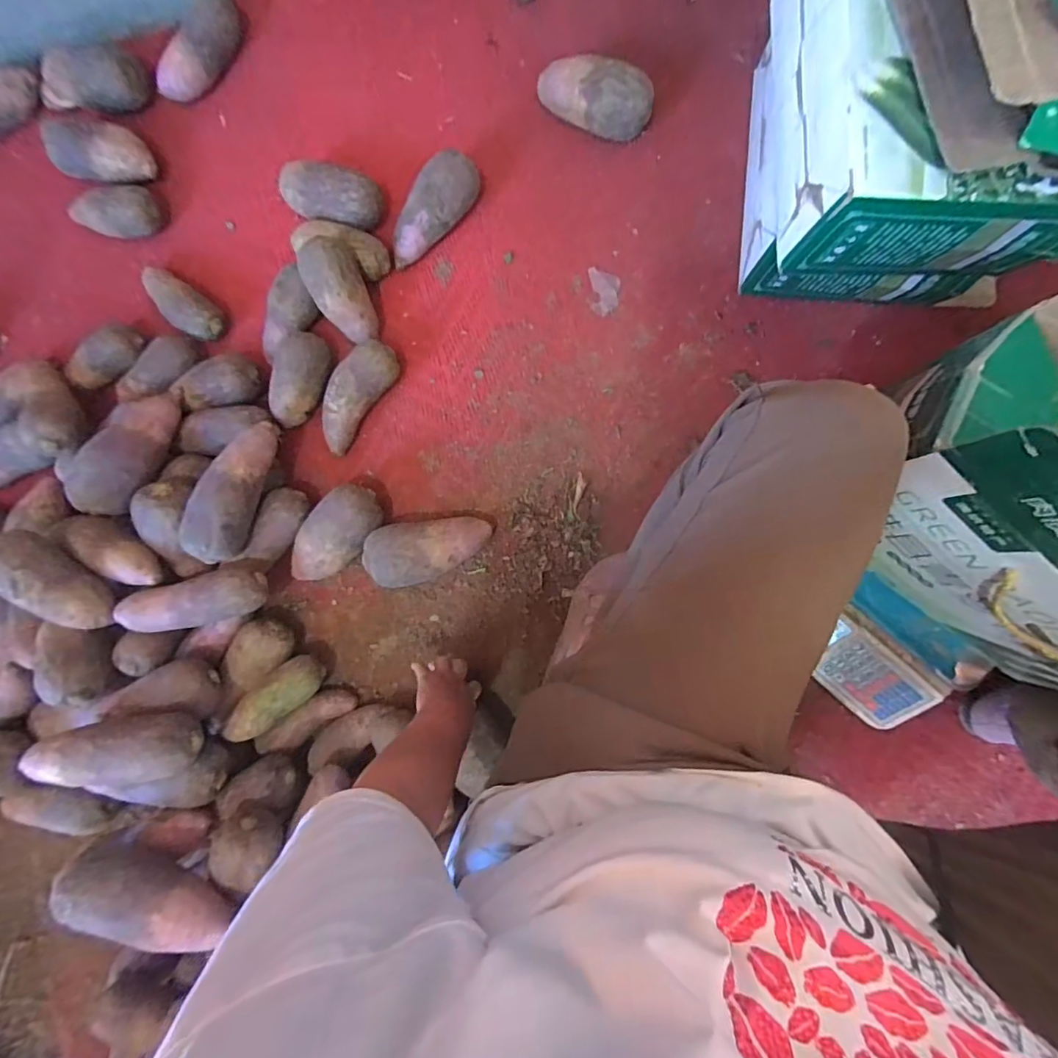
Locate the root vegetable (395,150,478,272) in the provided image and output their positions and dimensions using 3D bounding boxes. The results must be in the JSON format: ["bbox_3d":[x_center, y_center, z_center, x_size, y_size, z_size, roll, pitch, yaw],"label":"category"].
[{"bbox_3d":[-0.138,-0.459,0.742,0.069,0.065,0.173,37,89,5],"label":"root vegetable"}]

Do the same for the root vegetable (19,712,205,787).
[{"bbox_3d":[-0.477,0.259,0.582,0.179,0.071,0.076,-3,86,-10],"label":"root vegetable"}]

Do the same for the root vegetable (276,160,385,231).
[{"bbox_3d":[-0.289,-0.481,0.746,0.143,0.061,0.073,19,87,4],"label":"root vegetable"}]

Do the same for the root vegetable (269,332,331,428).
[{"bbox_3d":[-0.331,-0.214,0.732,0.064,0.051,0.127,10,86,4],"label":"root vegetable"}]

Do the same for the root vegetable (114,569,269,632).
[{"bbox_3d":[-0.441,0.096,0.670,0.173,0.050,0.068,-15,85,2],"label":"root vegetable"}]

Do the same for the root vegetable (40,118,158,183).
[{"bbox_3d":[-0.633,-0.561,0.759,0.122,0.063,0.093,2,86,3],"label":"root vegetable"}]

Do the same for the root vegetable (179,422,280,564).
[{"bbox_3d":[-0.391,-0.053,0.681,0.060,0.074,0.197,18,87,4],"label":"root vegetable"}]

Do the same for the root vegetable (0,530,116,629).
[{"bbox_3d":[-0.579,0.069,0.614,0.057,0.063,0.155,-32,124,0],"label":"root vegetable"}]

